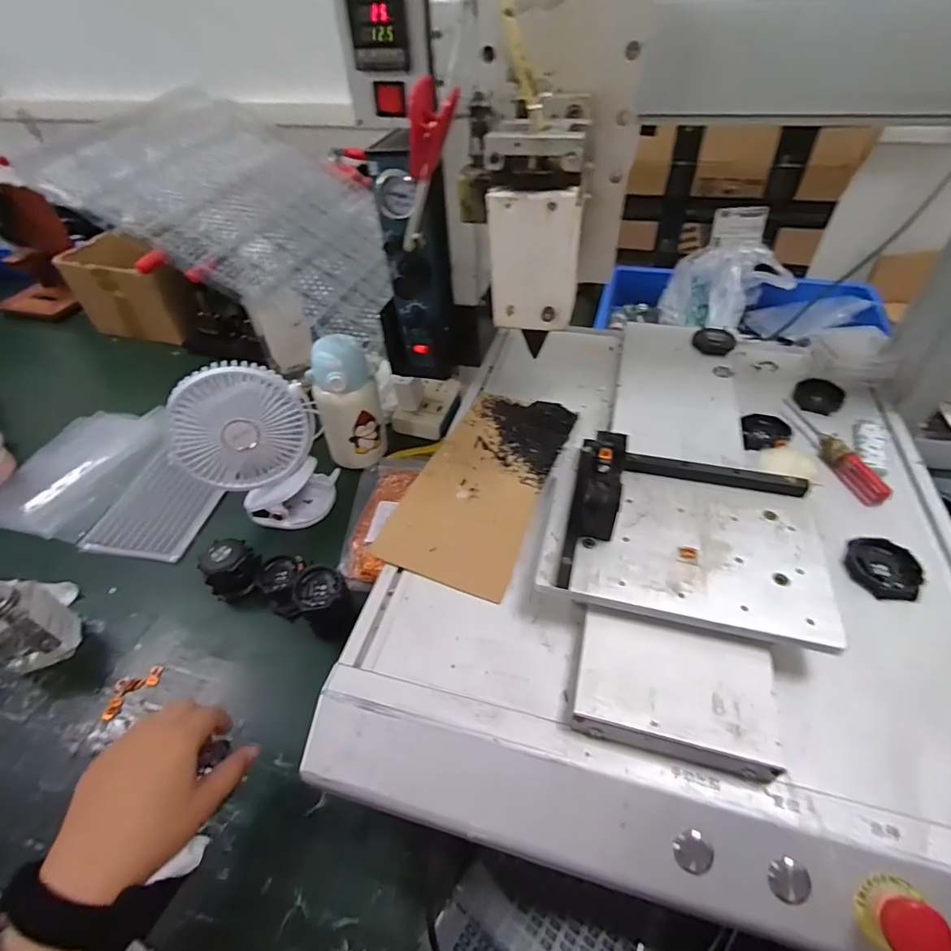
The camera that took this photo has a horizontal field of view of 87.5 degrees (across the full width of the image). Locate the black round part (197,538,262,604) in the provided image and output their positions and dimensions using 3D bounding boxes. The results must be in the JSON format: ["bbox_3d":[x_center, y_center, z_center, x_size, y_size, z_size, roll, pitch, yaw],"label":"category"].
[{"bbox_3d":[-0.271,0.105,0.555,0.055,0.053,0.054,-1,46,1],"label":"black round part"}]

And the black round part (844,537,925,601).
[{"bbox_3d":[0.317,0.070,0.386,0.046,0.008,0.053,9,47,11],"label":"black round part"}]

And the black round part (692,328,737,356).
[{"bbox_3d":[0.276,-0.157,0.574,0.043,0.012,0.043,-1,46,1],"label":"black round part"}]

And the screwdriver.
[{"bbox_3d":[0.337,-0.030,0.472,0.022,0.016,0.140,-7,46,-4],"label":"screwdriver"}]

